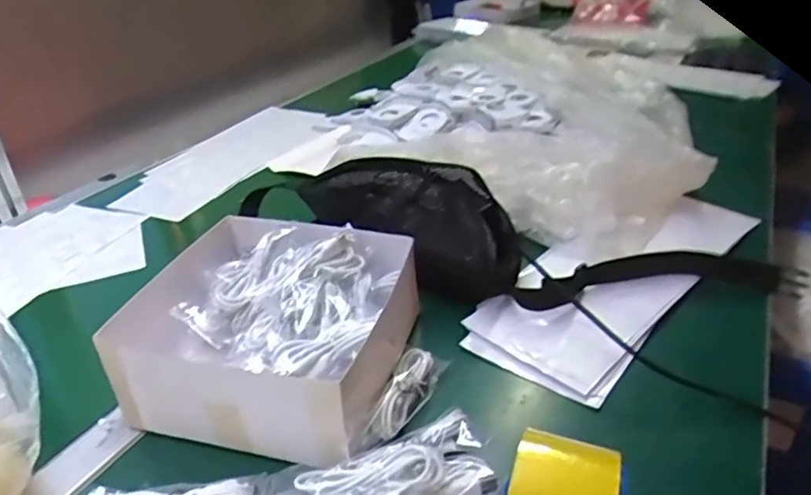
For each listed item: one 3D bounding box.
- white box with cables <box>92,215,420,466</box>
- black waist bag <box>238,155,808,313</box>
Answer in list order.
[{"bbox_3d":[-0.110,0.067,0.515,0.197,0.089,0.201,6,33,14],"label":"white box with cables"},{"bbox_3d":[0.121,-0.016,0.633,0.533,0.106,0.174,13,35,24],"label":"black waist bag"}]

